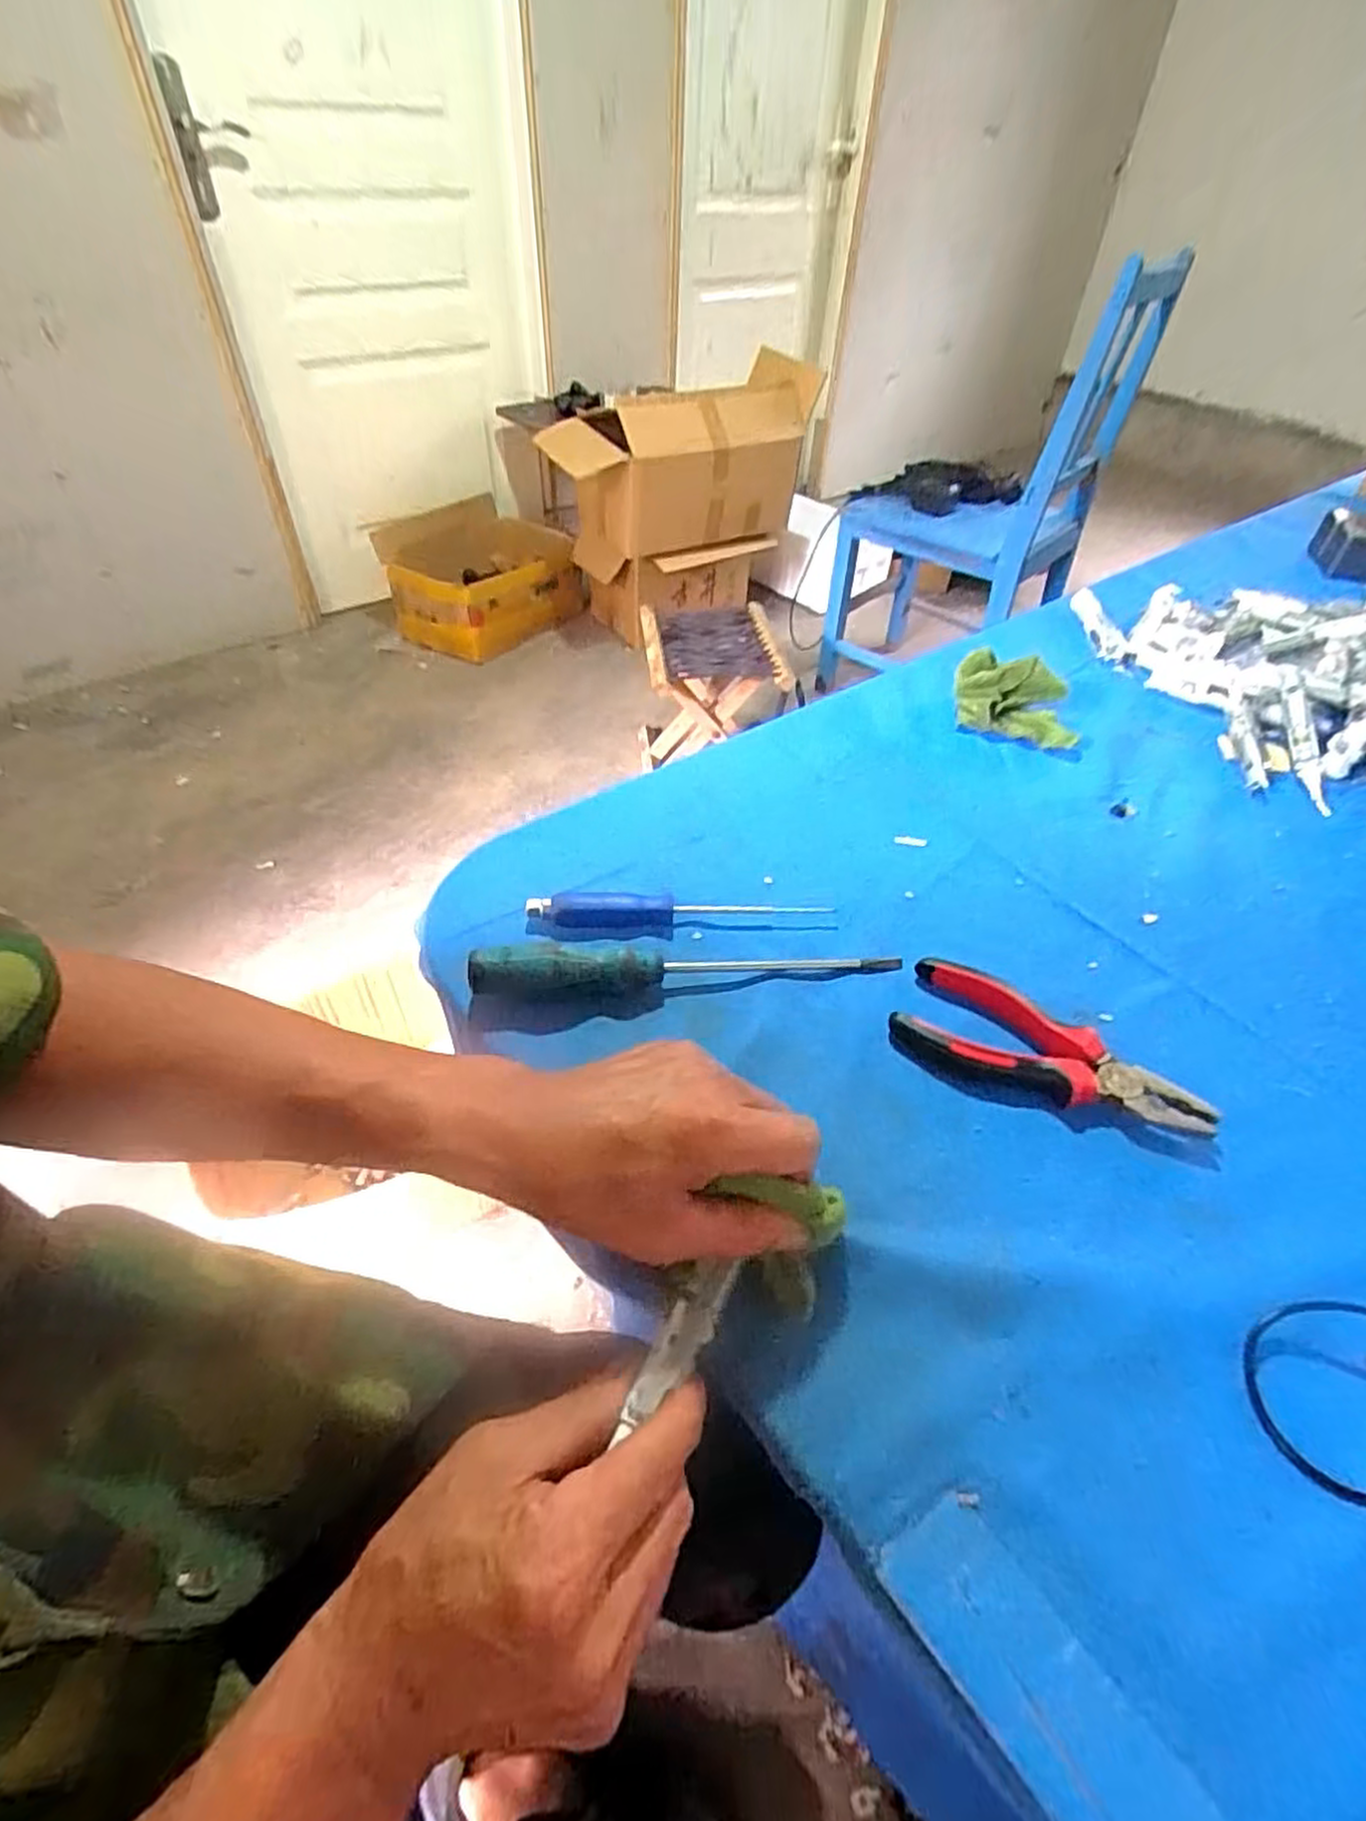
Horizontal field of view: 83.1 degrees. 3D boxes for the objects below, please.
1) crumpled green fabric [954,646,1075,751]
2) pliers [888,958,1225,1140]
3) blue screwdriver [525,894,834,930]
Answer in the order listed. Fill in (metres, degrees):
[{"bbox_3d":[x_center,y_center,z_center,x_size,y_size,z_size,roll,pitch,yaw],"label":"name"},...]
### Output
[{"bbox_3d":[0.284,-0.180,0.658,0.105,0.048,0.063,17,47,13],"label":"crumpled green fabric"},{"bbox_3d":[0.195,0.078,0.413,0.155,0.020,0.069,24,49,20],"label":"pliers"},{"bbox_3d":[-0.002,-0.001,0.488,0.192,0.018,0.019,-1,45,-4],"label":"blue screwdriver"}]

